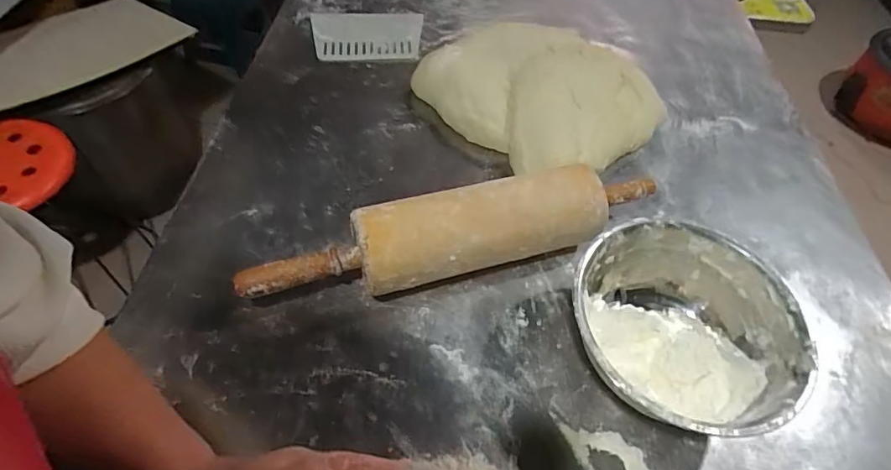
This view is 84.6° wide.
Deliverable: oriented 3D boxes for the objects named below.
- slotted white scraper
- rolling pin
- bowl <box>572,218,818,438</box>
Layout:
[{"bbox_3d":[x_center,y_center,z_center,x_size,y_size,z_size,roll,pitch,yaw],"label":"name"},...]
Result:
[{"bbox_3d":[-0.104,-0.267,0.658,0.143,0.010,0.083,-4,69,-6],"label":"slotted white scraper"},{"bbox_3d":[0.017,0.002,0.470,0.408,0.083,0.075,-13,56,-14],"label":"rolling pin"},{"bbox_3d":[0.197,0.082,0.431,0.174,0.090,0.167,2,53,-3],"label":"bowl"}]

